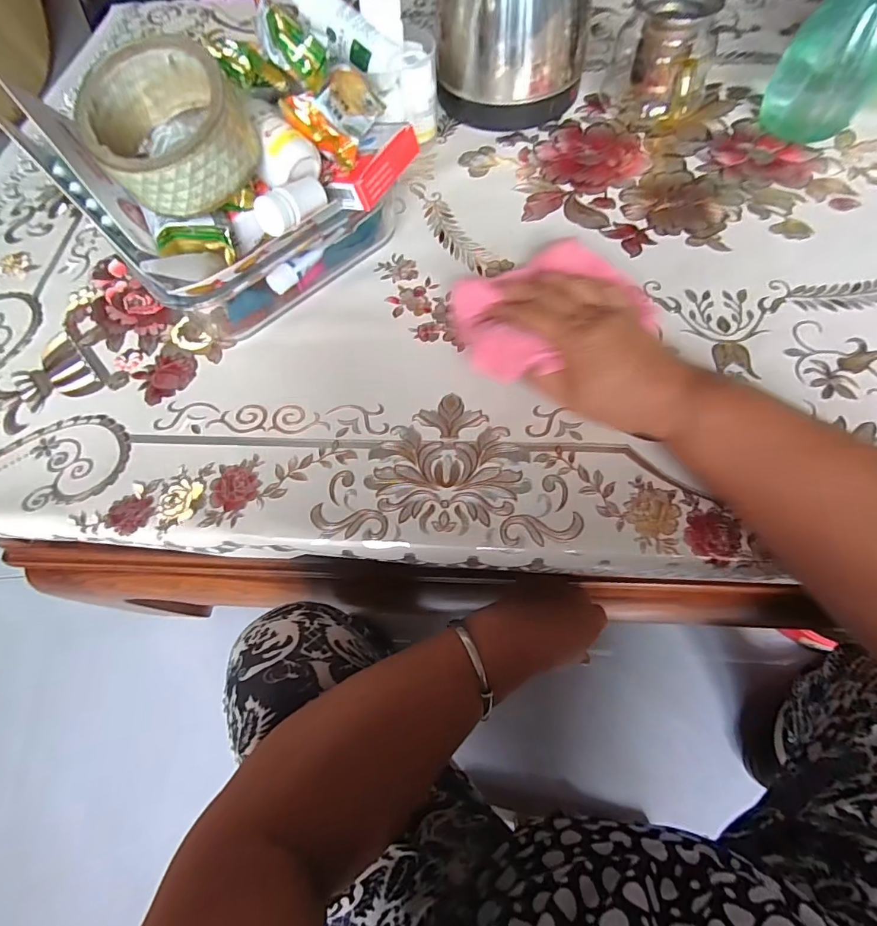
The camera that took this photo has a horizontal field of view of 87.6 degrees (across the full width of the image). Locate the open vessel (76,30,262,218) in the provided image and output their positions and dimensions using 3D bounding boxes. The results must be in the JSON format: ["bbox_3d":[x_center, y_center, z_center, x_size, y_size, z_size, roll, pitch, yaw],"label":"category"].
[{"bbox_3d":[-0.159,-0.202,0.277,0.088,0.056,0.080,-24,70,-7],"label":"open vessel"}]

